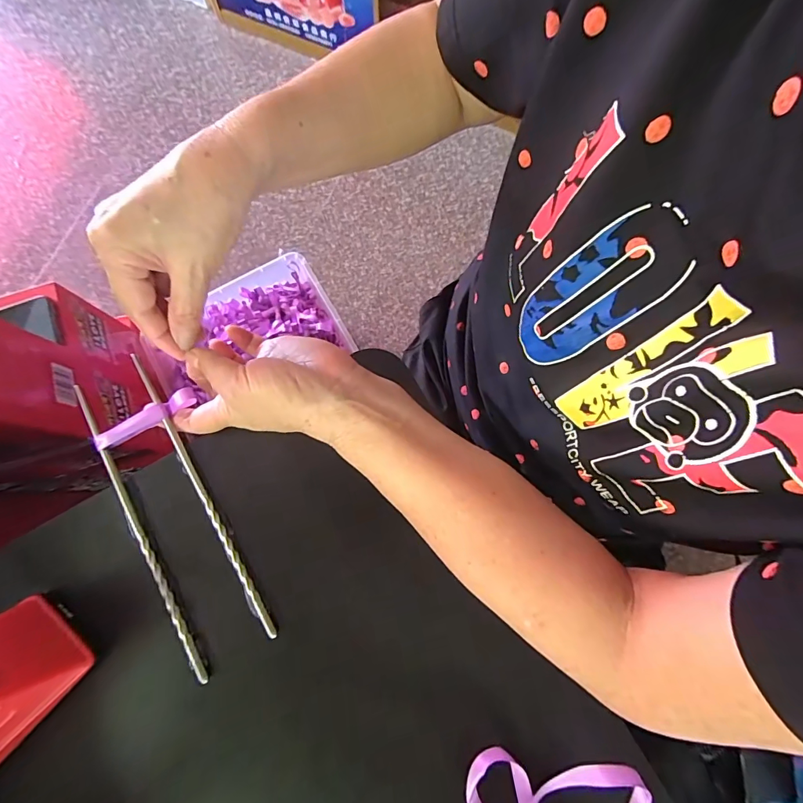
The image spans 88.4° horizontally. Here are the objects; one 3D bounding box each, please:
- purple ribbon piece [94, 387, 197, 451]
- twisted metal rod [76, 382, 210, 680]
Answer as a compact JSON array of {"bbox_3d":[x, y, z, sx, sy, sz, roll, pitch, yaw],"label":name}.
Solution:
[{"bbox_3d":[-0.184,0.011,0.298,0.074,0.011,0.016,-29,80,-6],"label":"purple ribbon piece"},{"bbox_3d":[-0.182,0.086,0.283,0.009,0.007,0.217,-29,80,-6],"label":"twisted metal rod"}]

